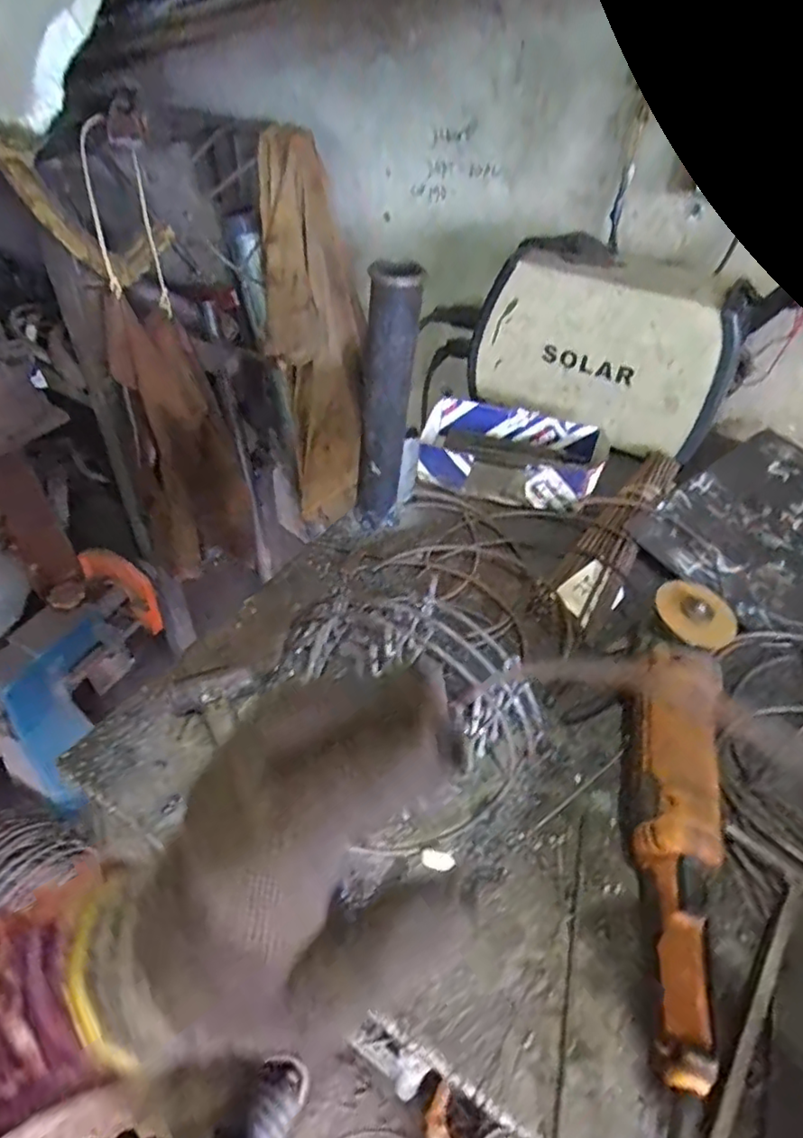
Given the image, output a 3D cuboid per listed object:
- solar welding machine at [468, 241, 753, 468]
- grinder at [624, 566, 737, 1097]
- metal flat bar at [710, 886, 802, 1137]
[{"bbox_3d":[0.285,-0.315,0.871,0.347,0.205,0.147,31,50,25],"label":"solar welding machine"},{"bbox_3d":[0.212,0.165,0.479,0.082,0.073,0.374,17,46,12],"label":"grinder"},{"bbox_3d":[0.233,0.293,0.404,0.010,0.010,0.200,31,50,25],"label":"metal flat bar"}]

